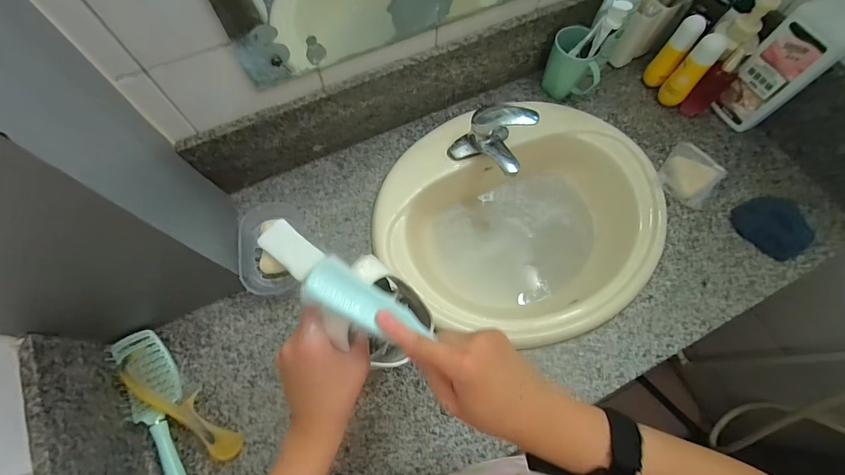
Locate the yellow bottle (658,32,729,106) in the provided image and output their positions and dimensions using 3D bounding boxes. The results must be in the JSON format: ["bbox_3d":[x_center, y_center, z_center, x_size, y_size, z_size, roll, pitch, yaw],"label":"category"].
[{"bbox_3d":[0.507,-0.311,0.730,0.049,0.149,0.037,37,74,12],"label":"yellow bottle"}]

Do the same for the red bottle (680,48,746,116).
[{"bbox_3d":[0.539,-0.282,0.716,0.044,0.141,0.045,0,70,0],"label":"red bottle"}]

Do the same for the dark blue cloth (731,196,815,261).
[{"bbox_3d":[0.632,-0.025,0.683,0.114,0.032,0.112,-27,72,-10],"label":"dark blue cloth"}]

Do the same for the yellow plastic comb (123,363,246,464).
[{"bbox_3d":[-0.349,0.251,0.552,0.201,0.043,0.048,33,73,11],"label":"yellow plastic comb"}]

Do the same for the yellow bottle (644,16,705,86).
[{"bbox_3d":[0.490,-0.359,0.754,0.044,0.143,0.041,32,73,11],"label":"yellow bottle"}]

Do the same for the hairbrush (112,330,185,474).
[{"bbox_3d":[-0.381,0.256,0.552,0.069,0.043,0.251,-26,72,-10],"label":"hairbrush"}]

